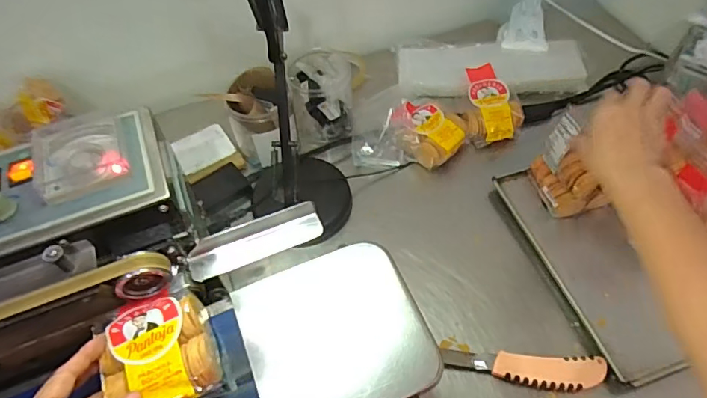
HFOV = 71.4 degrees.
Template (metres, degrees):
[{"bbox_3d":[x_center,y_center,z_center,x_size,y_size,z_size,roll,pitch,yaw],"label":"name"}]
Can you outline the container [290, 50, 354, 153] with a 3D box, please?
[{"bbox_3d":[-0.048,-0.159,0.777,0.093,0.130,0.093,-5,54,0],"label":"container"}]

